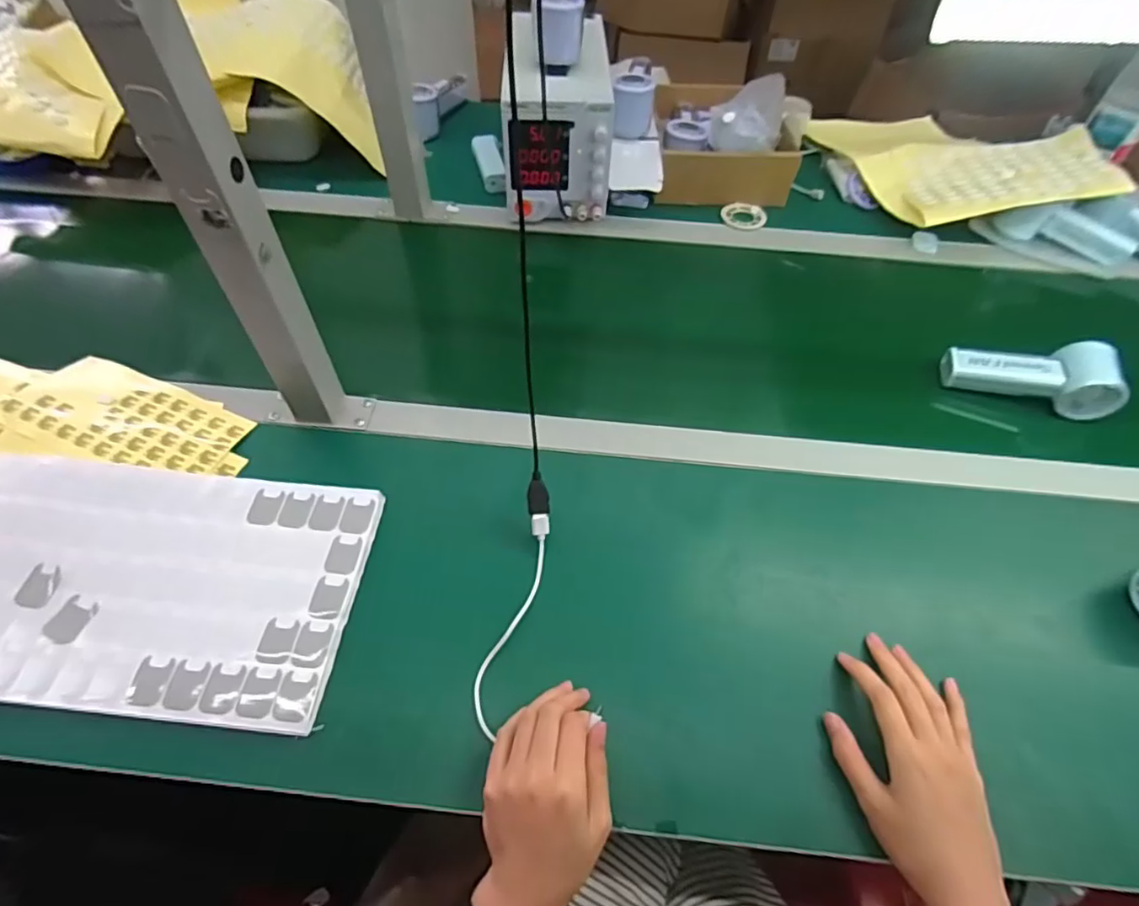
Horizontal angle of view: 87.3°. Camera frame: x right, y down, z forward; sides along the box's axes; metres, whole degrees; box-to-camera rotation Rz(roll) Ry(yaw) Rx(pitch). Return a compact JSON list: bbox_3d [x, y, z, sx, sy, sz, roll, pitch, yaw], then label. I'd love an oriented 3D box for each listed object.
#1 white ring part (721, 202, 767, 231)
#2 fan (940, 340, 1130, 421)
[{"bbox_3d":[0.232,-0.316,0.798,0.059,0.006,0.046,11,69,16],"label":"white ring part"},{"bbox_3d":[0.461,-0.080,0.595,0.140,0.047,0.067,8,56,3],"label":"fan"}]

